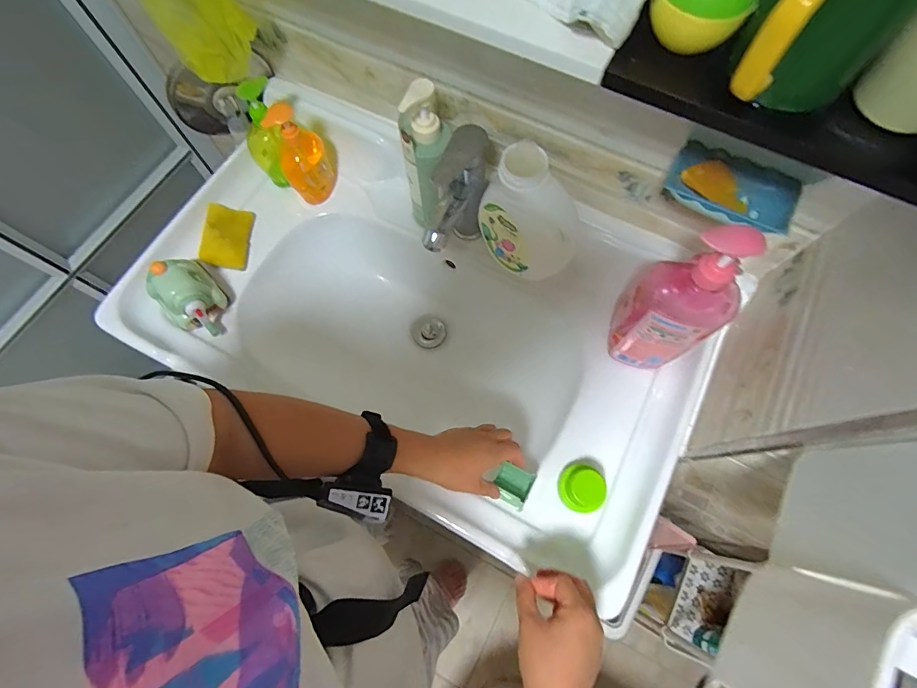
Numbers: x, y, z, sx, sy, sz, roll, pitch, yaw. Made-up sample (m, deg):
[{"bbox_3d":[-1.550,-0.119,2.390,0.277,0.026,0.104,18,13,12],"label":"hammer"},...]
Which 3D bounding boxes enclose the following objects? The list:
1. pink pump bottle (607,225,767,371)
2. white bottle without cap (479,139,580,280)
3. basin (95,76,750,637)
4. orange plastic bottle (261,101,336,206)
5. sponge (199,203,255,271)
[{"bbox_3d":[0.260,-0.043,0.499,0.098,0.247,0.081,-4,71,-1],"label":"pink pump bottle"},{"bbox_3d":[0.096,-0.168,0.576,0.140,0.174,0.070,32,74,11],"label":"white bottle without cap"},{"bbox_3d":[-0.049,-0.023,0.682,0.779,0.248,0.455,27,74,10],"label":"basin"},{"bbox_3d":[-0.238,-0.285,0.651,0.073,0.175,0.053,-23,72,-7],"label":"orange plastic bottle"},{"bbox_3d":[-0.369,-0.170,0.676,0.066,0.018,0.096,6,86,-15],"label":"sponge"}]

